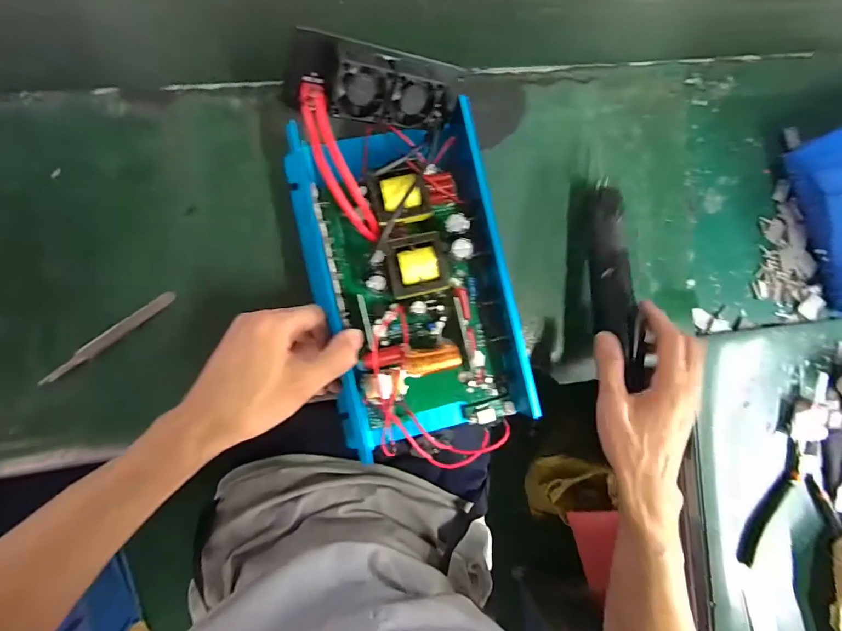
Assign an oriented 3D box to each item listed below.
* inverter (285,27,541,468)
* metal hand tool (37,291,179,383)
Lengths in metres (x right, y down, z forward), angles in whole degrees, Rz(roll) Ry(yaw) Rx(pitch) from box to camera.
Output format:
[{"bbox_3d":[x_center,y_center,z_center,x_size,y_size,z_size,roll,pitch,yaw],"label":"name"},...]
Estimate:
[{"bbox_3d":[-0.009,-0.038,0.334,0.157,0.069,0.316,-16,99,-8],"label":"inverter"},{"bbox_3d":[-0.261,0.018,0.346,0.118,0.013,0.010,-38,96,-6],"label":"metal hand tool"}]

